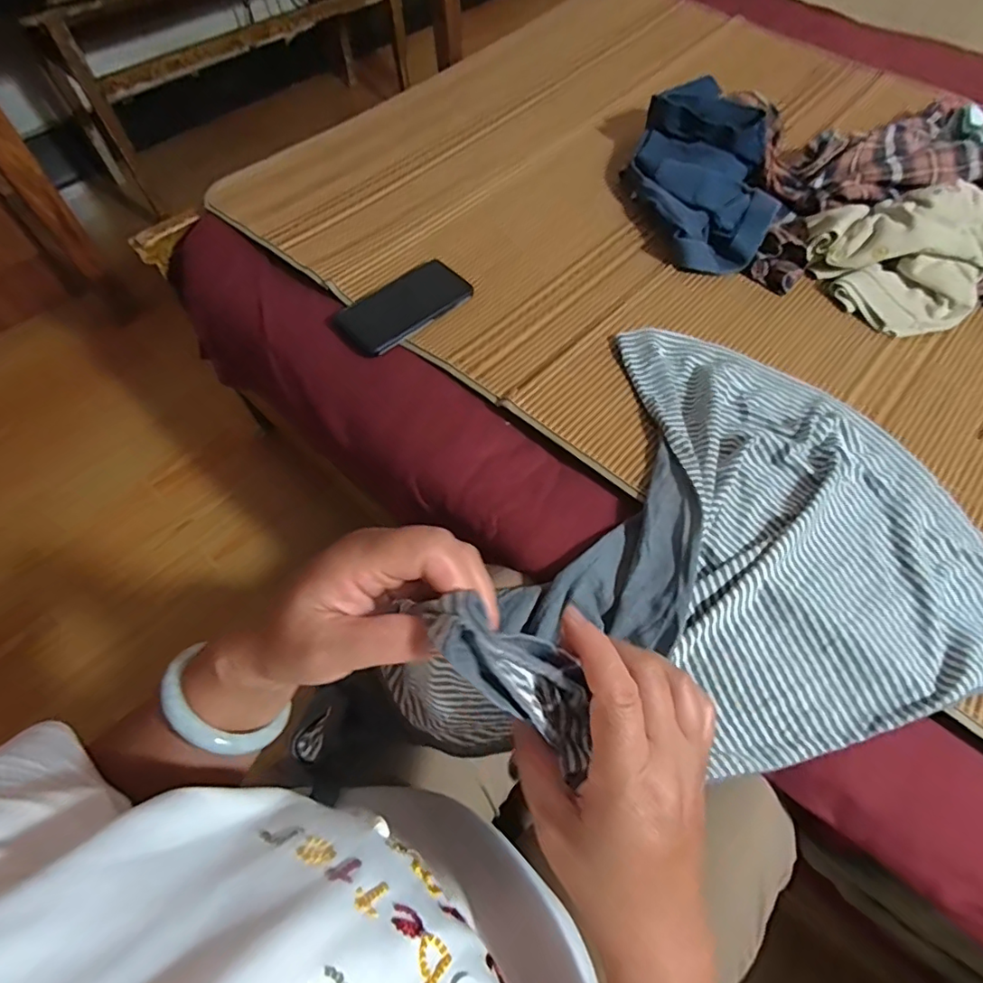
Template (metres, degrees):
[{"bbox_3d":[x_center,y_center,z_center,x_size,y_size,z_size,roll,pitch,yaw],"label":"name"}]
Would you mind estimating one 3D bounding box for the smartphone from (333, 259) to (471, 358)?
[{"bbox_3d":[-0.105,-0.225,0.628,0.166,0.011,0.088,-40,66,-19],"label":"smartphone"}]

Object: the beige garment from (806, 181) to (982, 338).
[{"bbox_3d":[0.560,-0.310,0.636,0.317,0.075,0.185,-18,61,-9],"label":"beige garment"}]

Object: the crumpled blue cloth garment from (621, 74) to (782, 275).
[{"bbox_3d":[0.283,-0.423,0.694,0.168,0.076,0.290,-10,60,-4],"label":"crumpled blue cloth garment"}]

